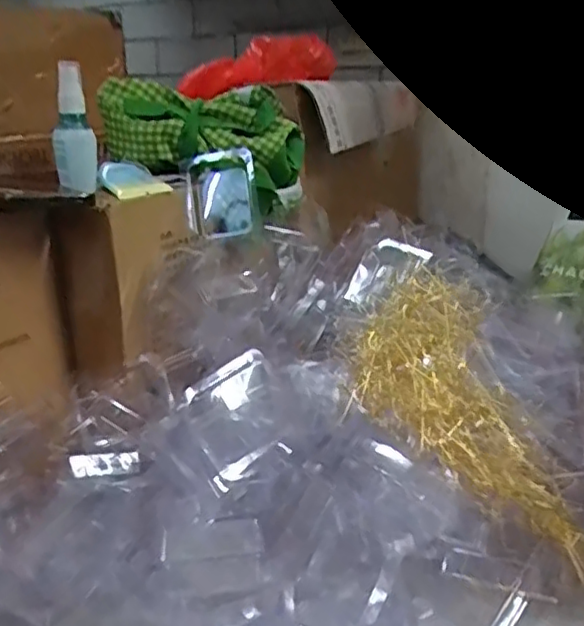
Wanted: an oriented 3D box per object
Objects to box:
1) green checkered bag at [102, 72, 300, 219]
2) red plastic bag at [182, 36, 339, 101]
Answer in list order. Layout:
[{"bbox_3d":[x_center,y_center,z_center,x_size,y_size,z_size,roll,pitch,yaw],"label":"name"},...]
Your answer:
[{"bbox_3d":[-0.096,-0.189,0.682,0.223,0.112,0.081,16,19,0],"label":"green checkered bag"},{"bbox_3d":[-0.041,-0.299,0.787,0.185,0.067,0.046,-6,19,-16],"label":"red plastic bag"}]

